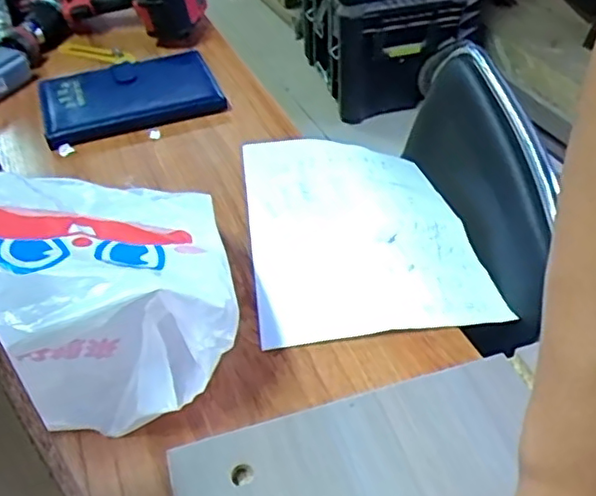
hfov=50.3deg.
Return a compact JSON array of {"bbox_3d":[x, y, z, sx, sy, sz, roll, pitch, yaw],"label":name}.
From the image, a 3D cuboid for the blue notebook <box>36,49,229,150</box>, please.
[{"bbox_3d":[-0.214,-0.196,0.804,0.217,0.025,0.154,-18,43,-15],"label":"blue notebook"}]

